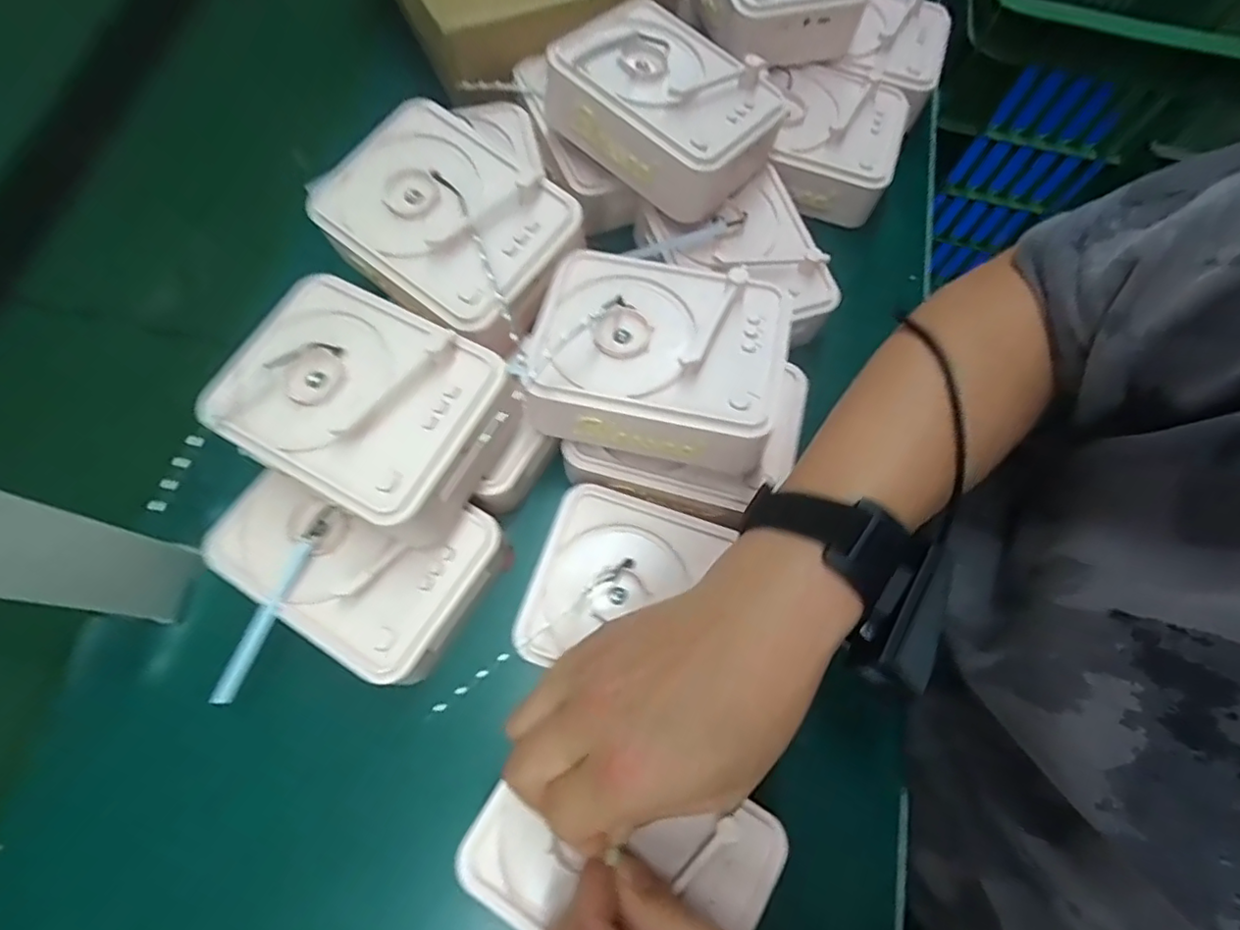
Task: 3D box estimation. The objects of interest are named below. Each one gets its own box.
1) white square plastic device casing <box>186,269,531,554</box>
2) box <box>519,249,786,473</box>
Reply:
[{"bbox_3d":[-0.125,-0.030,0.301,0.129,0.052,0.101,27,72,7],"label":"white square plastic device casing"},{"bbox_3d":[0.019,-0.055,0.321,0.126,0.055,0.104,10,71,2],"label":"box"}]

